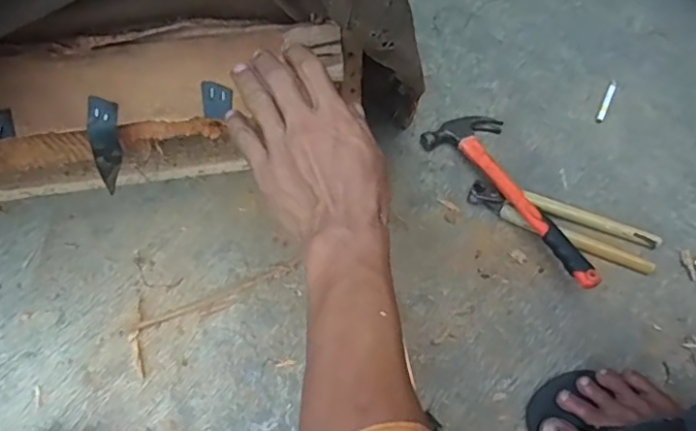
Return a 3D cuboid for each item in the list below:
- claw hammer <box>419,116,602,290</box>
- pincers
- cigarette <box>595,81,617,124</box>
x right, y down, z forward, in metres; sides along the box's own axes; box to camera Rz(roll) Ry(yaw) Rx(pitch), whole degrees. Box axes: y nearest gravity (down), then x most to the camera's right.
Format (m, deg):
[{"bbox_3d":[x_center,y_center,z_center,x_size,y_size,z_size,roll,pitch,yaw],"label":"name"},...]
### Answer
[{"bbox_3d":[0.211,-0.034,0.672,0.098,0.054,0.263,-34,69,-19],"label":"claw hammer"},{"bbox_3d":[0.255,0.007,0.674,0.224,0.015,0.054,21,63,7],"label":"pincers"},{"bbox_3d":[0.345,-0.153,0.752,0.010,0.010,0.074,25,67,9],"label":"cigarette"}]

